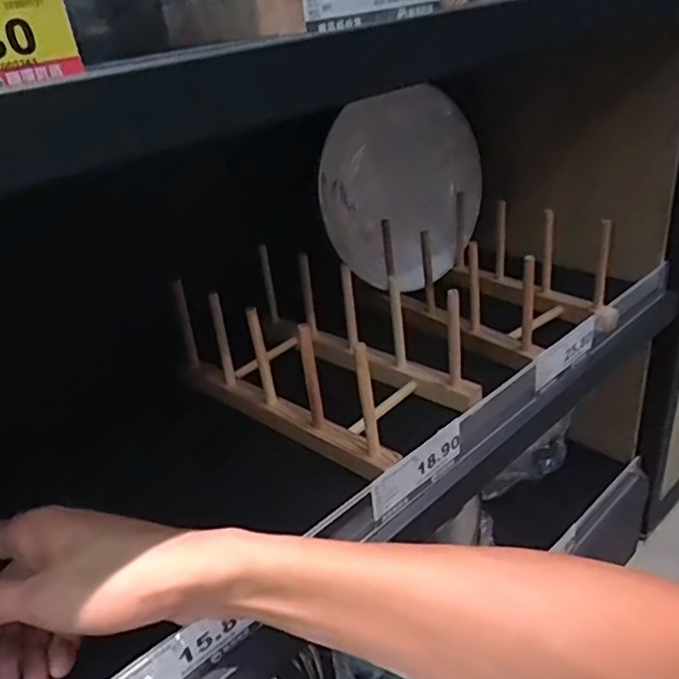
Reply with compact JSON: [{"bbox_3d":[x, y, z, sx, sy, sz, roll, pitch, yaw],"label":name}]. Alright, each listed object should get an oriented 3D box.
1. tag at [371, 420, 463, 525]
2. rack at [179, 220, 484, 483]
[{"bbox_3d":[0.056,0.093,0.427,0.089,0.035,0.005,-28,33,-33],"label":"tag"},{"bbox_3d":[-0.023,0.006,0.528,0.250,0.095,0.124,21,39,41],"label":"rack"}]

